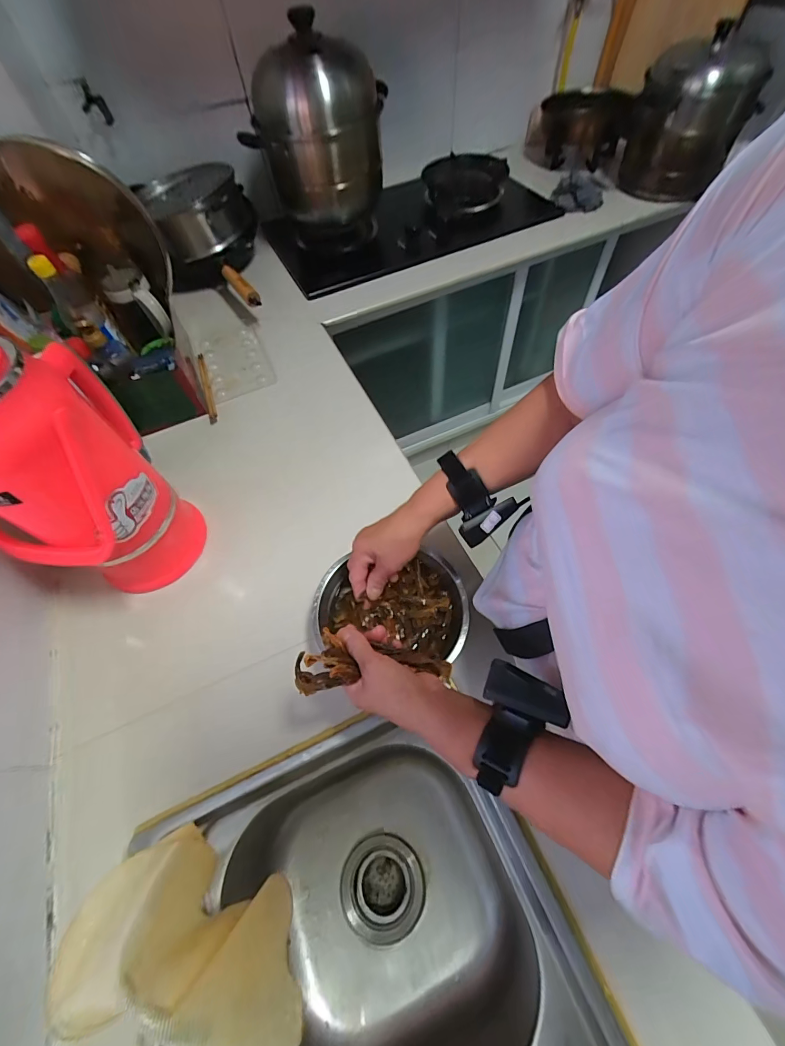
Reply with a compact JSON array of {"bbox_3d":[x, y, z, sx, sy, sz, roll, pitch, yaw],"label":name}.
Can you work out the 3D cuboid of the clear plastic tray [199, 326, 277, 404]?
[{"bbox_3d":[-0.330,-0.342,0.828,0.125,0.008,0.217,-24,61,-9],"label":"clear plastic tray"}]

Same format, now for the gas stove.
[{"bbox_3d":[0.041,-0.837,1.054,0.715,0.069,0.412,-24,61,-9],"label":"gas stove"}]

